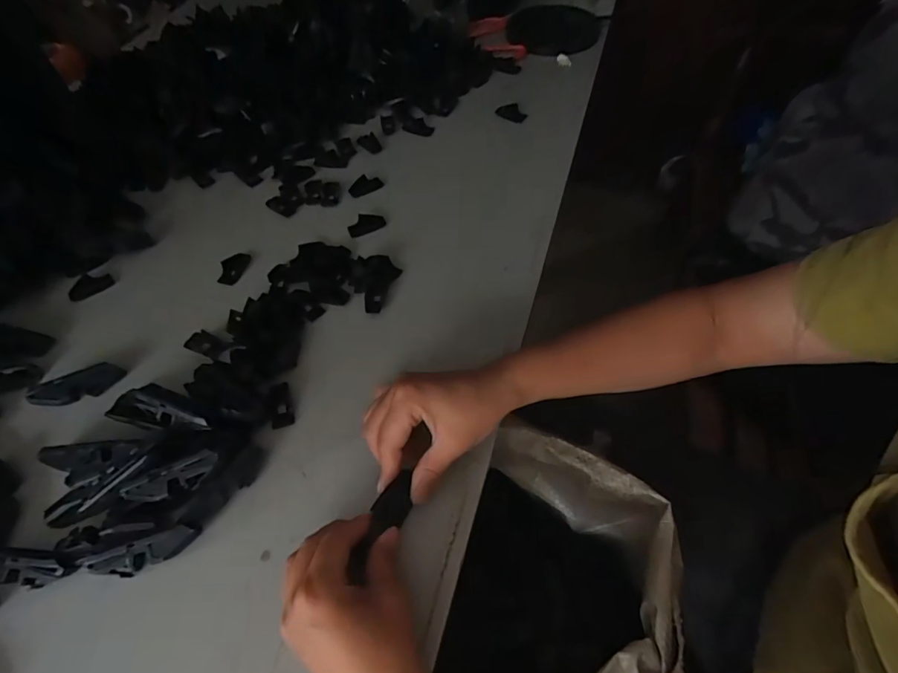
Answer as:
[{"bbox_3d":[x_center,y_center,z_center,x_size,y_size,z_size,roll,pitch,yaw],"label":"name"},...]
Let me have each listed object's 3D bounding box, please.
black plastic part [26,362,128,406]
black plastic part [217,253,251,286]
[{"bbox_3d":[-0.325,0.043,0.416,0.070,0.021,0.019,-22,57,-12],"label":"black plastic part"},{"bbox_3d":[-0.225,-0.075,0.498,0.021,0.009,0.040,10,56,9],"label":"black plastic part"}]

